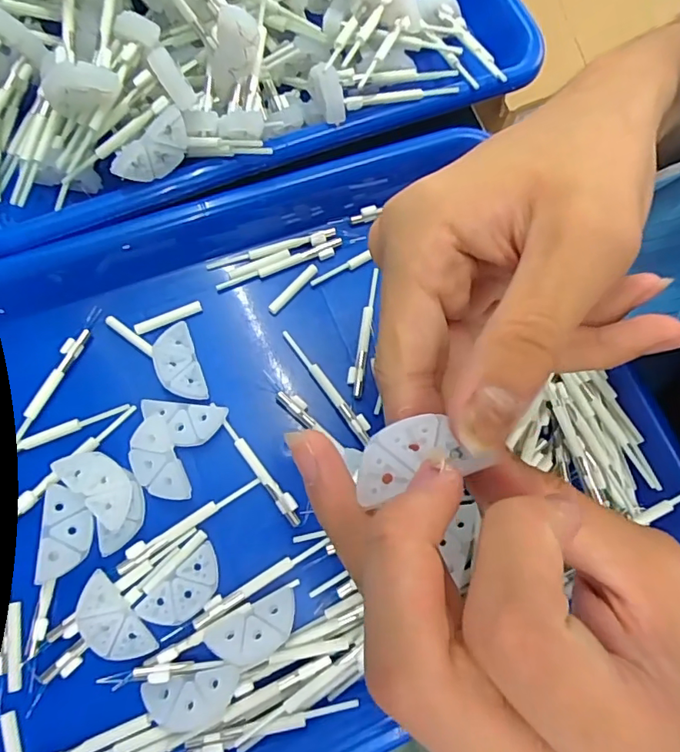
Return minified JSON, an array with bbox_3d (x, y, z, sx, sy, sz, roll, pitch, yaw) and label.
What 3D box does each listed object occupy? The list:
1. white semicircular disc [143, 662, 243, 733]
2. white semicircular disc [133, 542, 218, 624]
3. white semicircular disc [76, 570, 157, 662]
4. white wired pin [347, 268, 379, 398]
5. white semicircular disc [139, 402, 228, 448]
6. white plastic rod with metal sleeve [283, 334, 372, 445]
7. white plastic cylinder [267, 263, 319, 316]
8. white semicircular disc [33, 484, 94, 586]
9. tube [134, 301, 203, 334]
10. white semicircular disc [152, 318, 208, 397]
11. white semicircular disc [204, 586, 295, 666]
[{"bbox_3d":[-0.059,0.130,0.210,0.037,0.005,0.020,-9,75,-7],"label":"white semicircular disc"},{"bbox_3d":[-0.066,0.092,0.223,0.037,0.004,0.020,-40,81,-14],"label":"white semicircular disc"},{"bbox_3d":[-0.095,0.102,0.215,0.019,0.006,0.039,-39,81,-14],"label":"white semicircular disc"},{"bbox_3d":[0.012,-0.024,0.267,0.008,0.004,0.069,10,74,-2],"label":"white wired pin"},{"bbox_3d":[-0.073,0.022,0.243,0.038,0.006,0.021,3,74,-4],"label":"white semicircular disc"},{"bbox_3d":[-0.005,0.004,0.255,0.008,0.004,0.068,-34,80,-13],"label":"white plastic rod with metal sleeve"},{"bbox_3d":[-0.024,-0.045,0.272,0.006,0.004,0.034,41,75,7],"label":"white plastic cylinder"},{"bbox_3d":[-0.116,0.065,0.222,0.020,0.010,0.038,-8,75,-7],"label":"white semicircular disc"},{"bbox_3d":[-0.085,-0.029,0.261,0.033,0.005,0.006,-22,77,-11],"label":"tube"},{"bbox_3d":[-0.077,-0.006,0.250,0.020,0.004,0.038,-16,74,-22],"label":"white semicircular disc"},{"bbox_3d":[-0.036,0.107,0.218,0.038,0.007,0.020,-24,78,-11],"label":"white semicircular disc"}]

